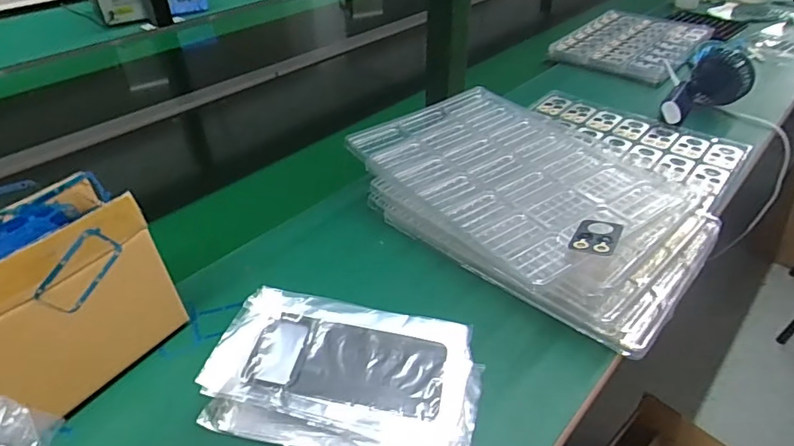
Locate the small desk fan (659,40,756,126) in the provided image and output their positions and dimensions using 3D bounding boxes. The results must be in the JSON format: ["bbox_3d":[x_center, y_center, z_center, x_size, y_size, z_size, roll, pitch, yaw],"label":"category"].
[{"bbox_3d":[0.477,-0.204,0.765,0.098,0.076,0.187,23,44,28],"label":"small desk fan"}]

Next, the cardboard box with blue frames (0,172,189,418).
[{"bbox_3d":[-0.292,0.073,0.407,0.085,0.152,0.184,23,44,27],"label":"cardboard box with blue frames"}]

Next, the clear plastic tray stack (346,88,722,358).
[{"bbox_3d":[0.147,-0.027,0.577,0.258,0.083,0.378,-27,45,-28],"label":"clear plastic tray stack"}]

